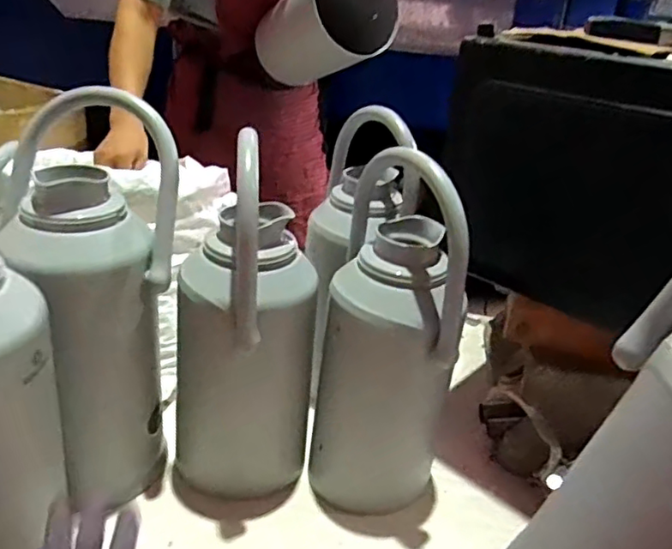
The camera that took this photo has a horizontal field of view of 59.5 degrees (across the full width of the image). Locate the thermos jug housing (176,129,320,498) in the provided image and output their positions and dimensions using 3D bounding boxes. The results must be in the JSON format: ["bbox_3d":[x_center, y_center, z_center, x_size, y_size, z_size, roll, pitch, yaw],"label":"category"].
[{"bbox_3d":[-0.102,0.061,0.684,0.125,0.417,0.145,26,33,34],"label":"thermos jug housing"}]

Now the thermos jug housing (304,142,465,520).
[{"bbox_3d":[0.067,0.084,0.703,0.153,0.445,0.124,11,27,10],"label":"thermos jug housing"}]

